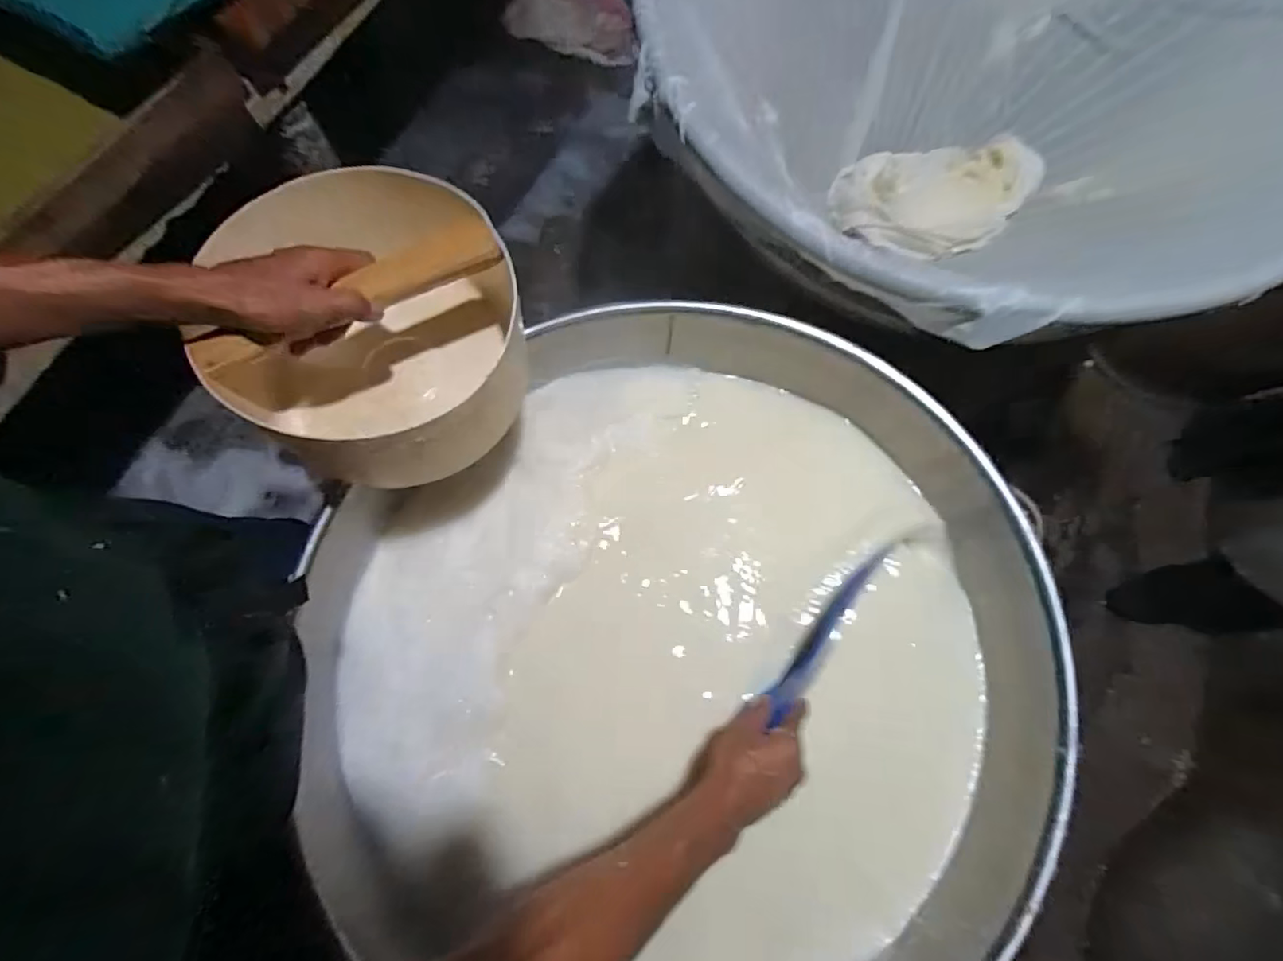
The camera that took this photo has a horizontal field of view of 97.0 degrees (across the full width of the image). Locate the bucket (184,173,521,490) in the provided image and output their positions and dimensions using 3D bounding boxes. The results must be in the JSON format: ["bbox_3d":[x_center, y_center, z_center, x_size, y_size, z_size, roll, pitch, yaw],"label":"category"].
[{"bbox_3d":[-0.241,-0.135,0.558,0.240,0.149,0.268,-2,72,-2],"label":"bucket"}]

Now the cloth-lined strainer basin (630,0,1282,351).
[{"bbox_3d":[0.440,-0.528,0.805,0.857,0.349,0.854,0,72,-1],"label":"cloth-lined strainer basin"}]

